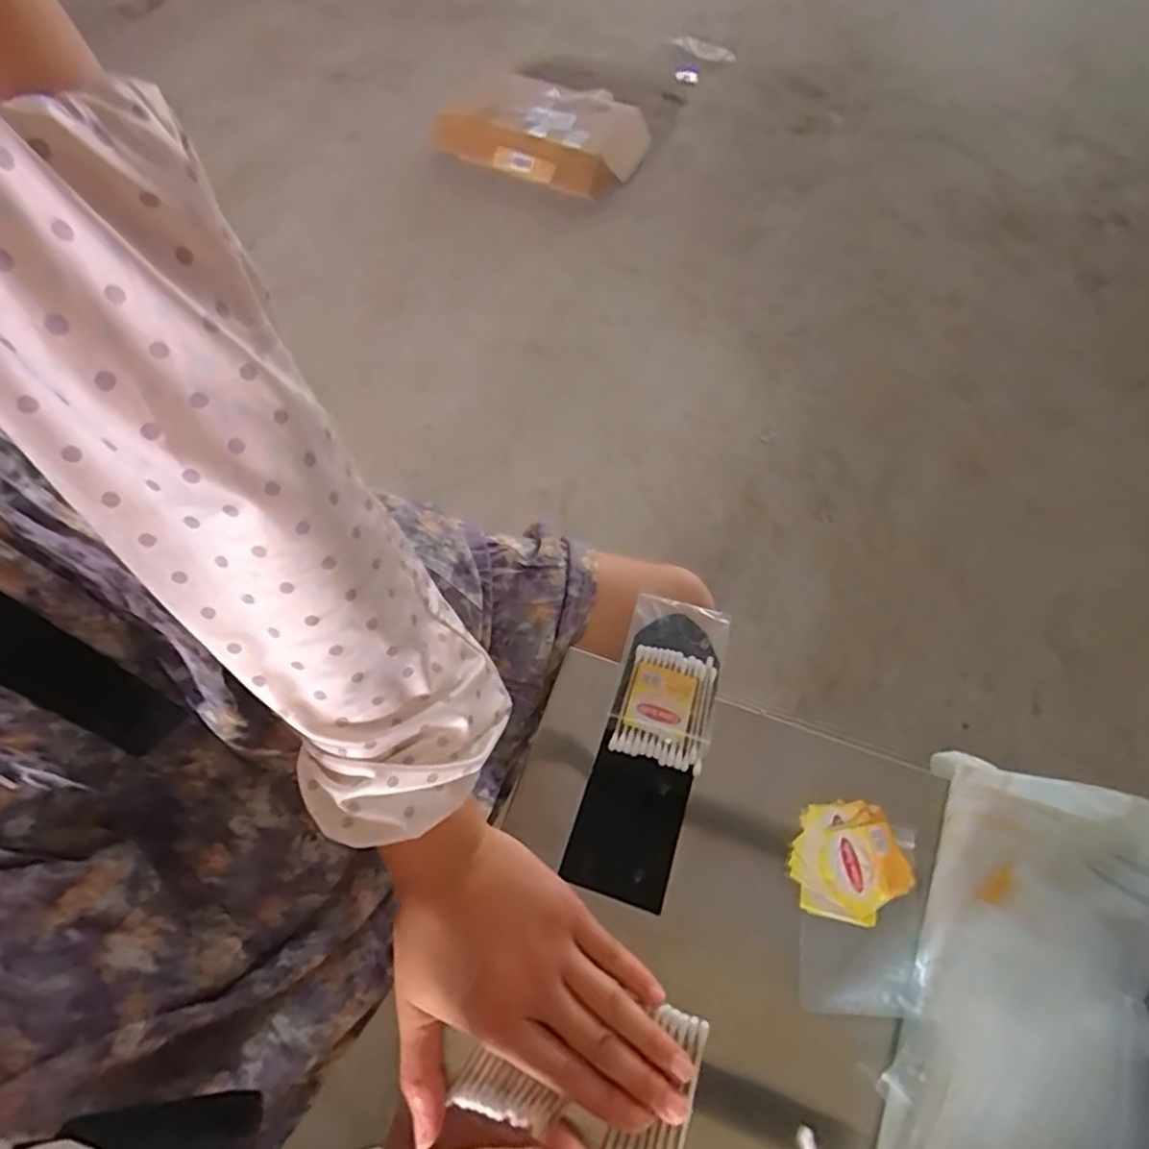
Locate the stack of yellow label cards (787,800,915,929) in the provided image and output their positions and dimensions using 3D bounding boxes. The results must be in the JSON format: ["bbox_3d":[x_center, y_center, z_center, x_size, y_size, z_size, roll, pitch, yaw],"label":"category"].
[{"bbox_3d":[0.160,0.168,0.371,0.067,0.007,0.063,-8,63,-8],"label":"stack of yellow label cards"}]

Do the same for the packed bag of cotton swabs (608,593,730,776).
[{"bbox_3d":[0.063,0.069,0.415,0.063,0.015,0.110,15,63,4],"label":"packed bag of cotton swabs"}]

